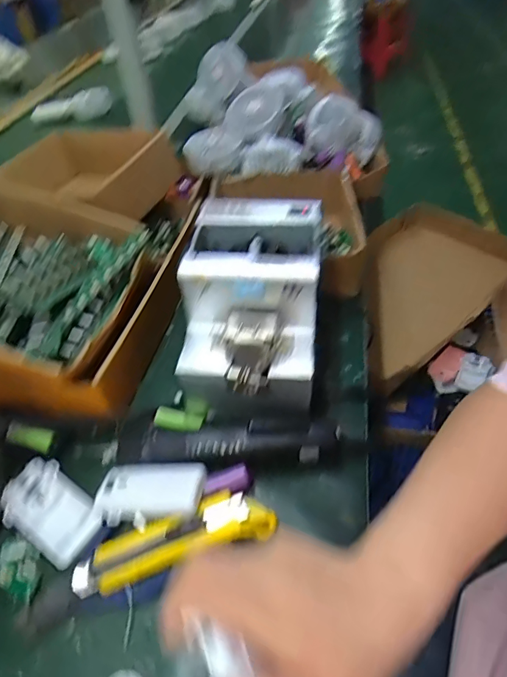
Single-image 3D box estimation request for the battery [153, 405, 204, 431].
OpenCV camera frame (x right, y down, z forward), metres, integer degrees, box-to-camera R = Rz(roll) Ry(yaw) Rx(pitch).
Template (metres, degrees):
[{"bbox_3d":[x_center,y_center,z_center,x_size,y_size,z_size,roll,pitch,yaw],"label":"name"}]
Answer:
[{"bbox_3d":[-0.074,0.079,0.447,0.050,0.012,0.015,7,46,13],"label":"battery"}]

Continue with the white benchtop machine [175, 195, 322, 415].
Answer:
[{"bbox_3d":[0.000,-0.039,0.443,0.124,0.119,0.172,4,45,10],"label":"white benchtop machine"}]

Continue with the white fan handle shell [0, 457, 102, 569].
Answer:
[{"bbox_3d":[-0.175,0.146,0.389,0.101,0.019,0.055,27,53,29],"label":"white fan handle shell"}]

